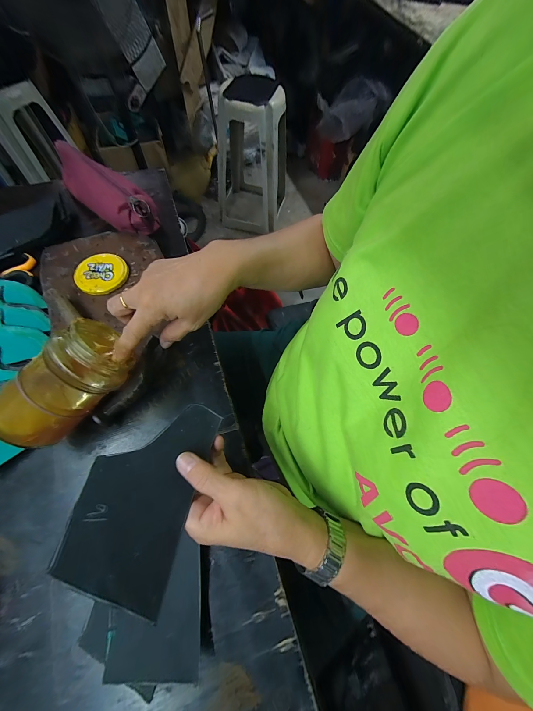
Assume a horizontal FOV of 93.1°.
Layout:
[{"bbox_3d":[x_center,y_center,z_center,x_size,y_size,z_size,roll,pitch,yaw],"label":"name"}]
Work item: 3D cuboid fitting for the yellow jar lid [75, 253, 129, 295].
[{"bbox_3d":[-0.245,-0.122,0.374,0.071,0.007,0.072,1,66,-2],"label":"yellow jar lid"}]

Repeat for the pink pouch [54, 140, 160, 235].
[{"bbox_3d":[-0.277,-0.282,0.429,0.212,0.061,0.067,36,69,13],"label":"pink pouch"}]

